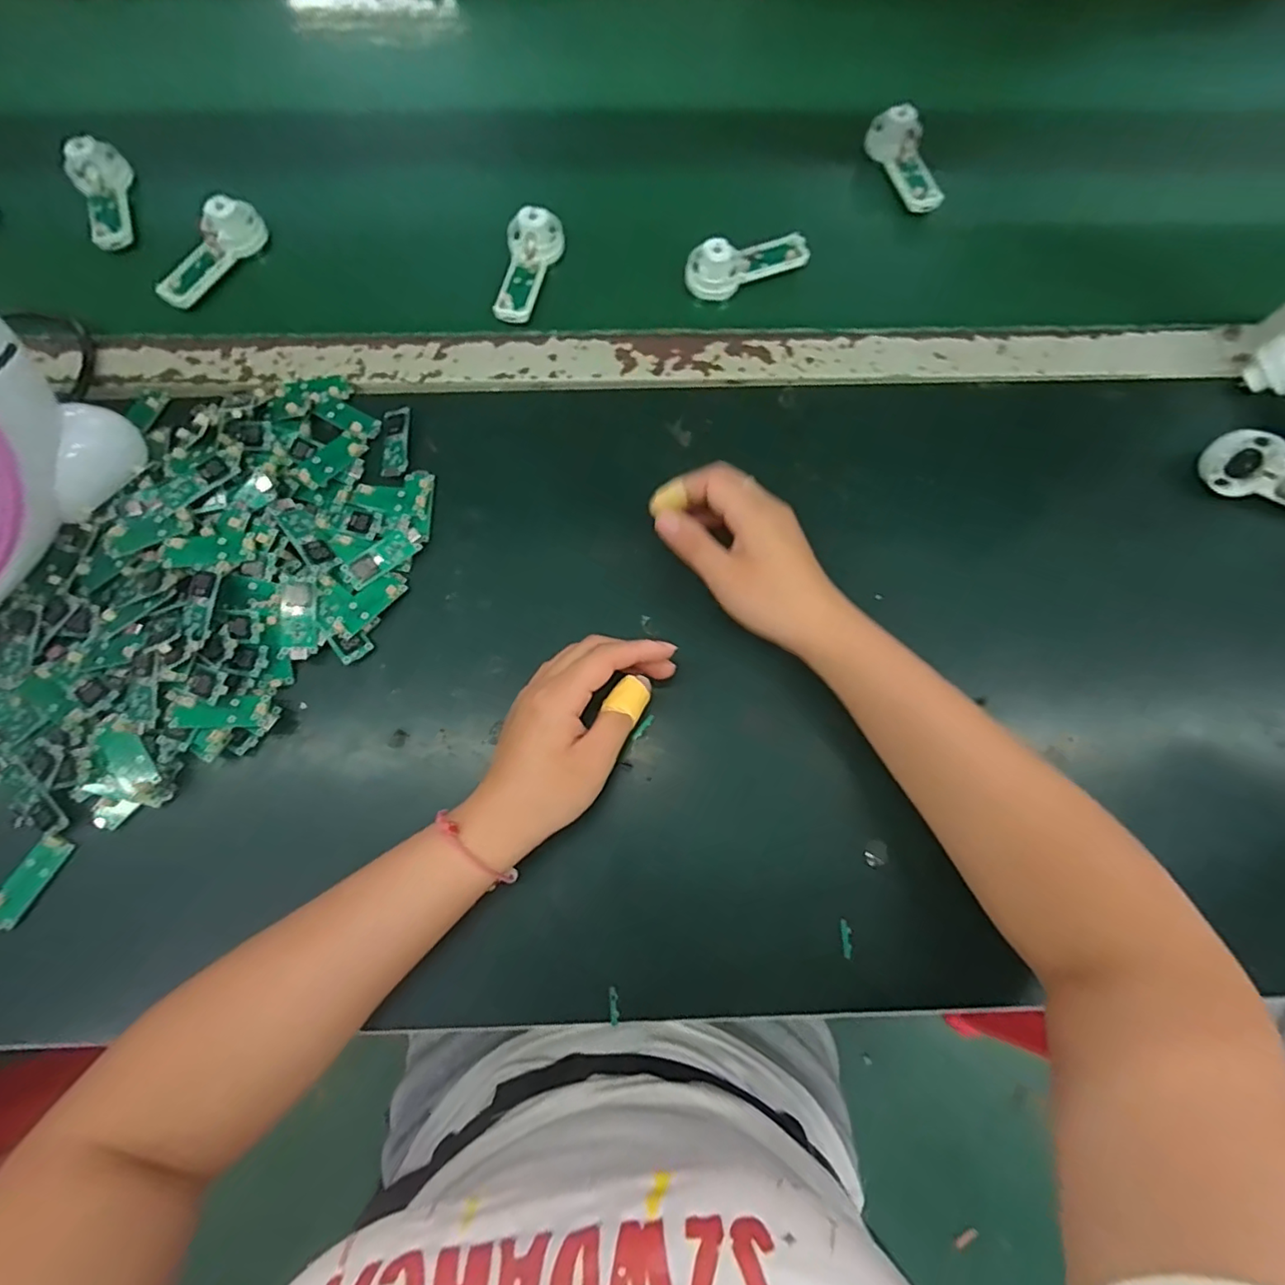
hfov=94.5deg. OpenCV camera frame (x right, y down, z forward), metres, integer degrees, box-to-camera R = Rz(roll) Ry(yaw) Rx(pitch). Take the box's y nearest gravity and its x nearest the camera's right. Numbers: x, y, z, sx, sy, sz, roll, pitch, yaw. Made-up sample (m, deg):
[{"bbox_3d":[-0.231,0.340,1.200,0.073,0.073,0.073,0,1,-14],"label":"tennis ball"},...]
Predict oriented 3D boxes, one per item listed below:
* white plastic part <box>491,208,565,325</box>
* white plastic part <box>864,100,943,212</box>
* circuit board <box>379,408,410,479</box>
[{"bbox_3d":[-0.085,-0.280,0.439,0.038,0.027,0.084,9,74,1],"label":"white plastic part"},{"bbox_3d":[0.215,-0.390,0.480,0.033,0.038,0.088,-23,76,-8],"label":"white plastic part"},{"bbox_3d":[-0.168,-0.137,0.403,0.018,0.004,0.051,-1,74,-2],"label":"circuit board"}]

